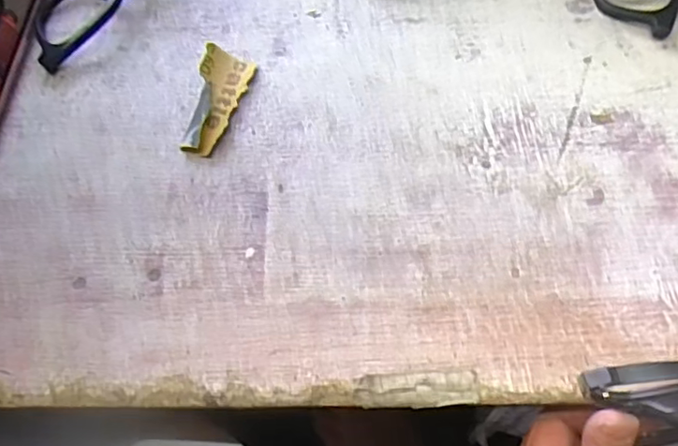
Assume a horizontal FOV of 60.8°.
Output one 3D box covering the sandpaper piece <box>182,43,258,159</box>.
[{"bbox_3d":[-0.067,-0.069,0.325,0.028,0.009,0.069,7,68,5],"label":"sandpaper piece"}]

